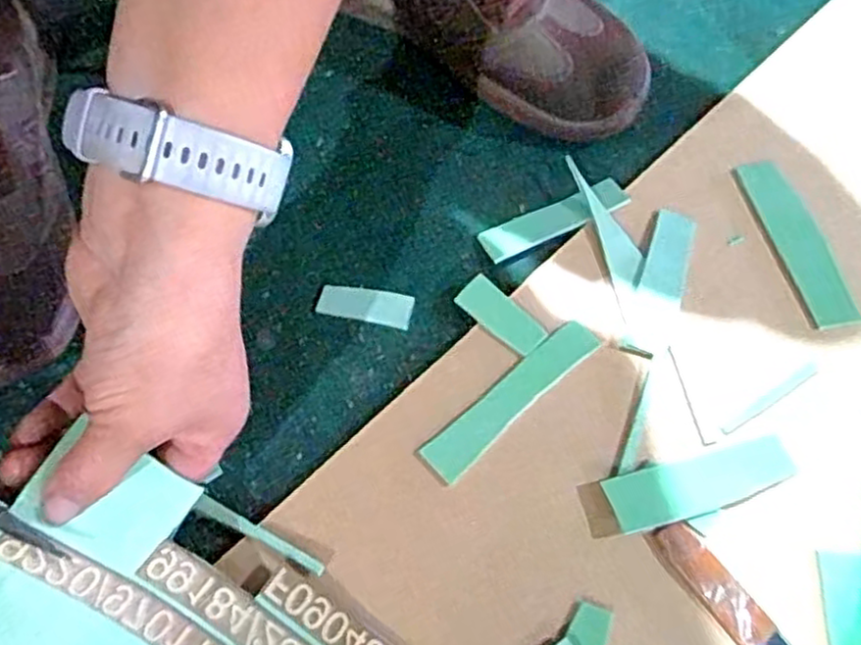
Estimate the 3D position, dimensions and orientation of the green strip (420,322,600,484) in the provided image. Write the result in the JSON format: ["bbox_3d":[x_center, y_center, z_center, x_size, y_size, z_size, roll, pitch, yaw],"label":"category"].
[{"bbox_3d":[0.040,0.036,0.351,0.105,0.005,0.021,-39,70,-20],"label":"green strip"}]

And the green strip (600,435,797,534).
[{"bbox_3d":[0.127,0.075,0.333,0.093,0.004,0.027,-10,59,-13],"label":"green strip"}]

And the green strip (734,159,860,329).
[{"bbox_3d":[0.206,-0.047,0.400,0.026,0.007,0.107,-11,63,-8],"label":"green strip"}]

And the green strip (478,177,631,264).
[{"bbox_3d":[0.070,-0.058,0.402,0.086,0.004,0.022,-25,63,-8],"label":"green strip"}]

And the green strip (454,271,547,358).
[{"bbox_3d":[0.036,-0.003,0.370,0.020,0.007,0.048,-41,71,-21],"label":"green strip"}]

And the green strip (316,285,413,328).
[{"bbox_3d":[-0.034,-0.010,0.377,0.048,0.004,0.019,11,71,4],"label":"green strip"}]

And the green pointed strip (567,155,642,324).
[{"bbox_3d":[0.100,-0.050,0.393,0.019,0.007,0.099,-10,63,-8],"label":"green pointed strip"}]

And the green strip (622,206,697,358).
[{"bbox_3d":[0.123,-0.022,0.382,0.024,0.006,0.087,19,63,7],"label":"green strip"}]

